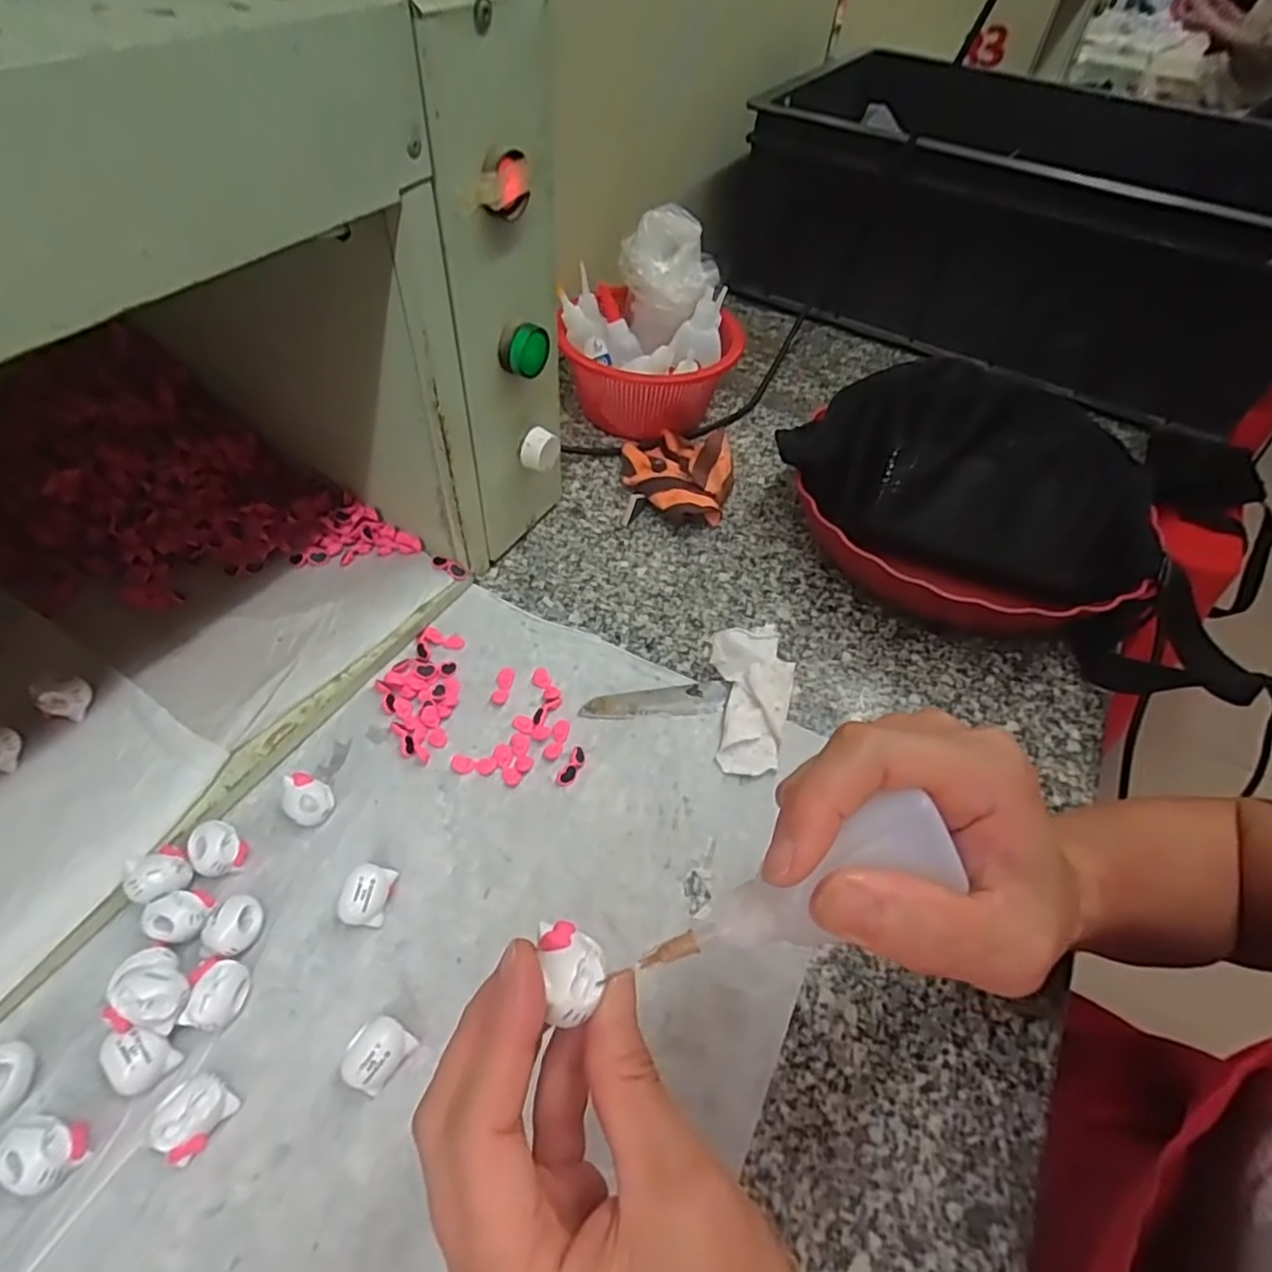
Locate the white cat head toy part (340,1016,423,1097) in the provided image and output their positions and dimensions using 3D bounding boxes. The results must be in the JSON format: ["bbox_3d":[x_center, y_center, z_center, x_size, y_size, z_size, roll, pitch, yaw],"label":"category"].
[{"bbox_3d":[-0.105,0.169,0.277,0.022,0.019,0.025,25,53,14],"label":"white cat head toy part"}]

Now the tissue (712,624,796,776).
[{"bbox_3d":[0.070,0.034,0.401,0.046,0.024,0.093,4,51,-3],"label":"tissue"}]

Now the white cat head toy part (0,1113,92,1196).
[{"bbox_3d":[-0.217,0.190,0.251,0.021,0.019,0.021,3,51,-4],"label":"white cat head toy part"}]

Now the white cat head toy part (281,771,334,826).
[{"bbox_3d":[-0.163,0.083,0.342,0.022,0.020,0.026,-33,61,-28],"label":"white cat head toy part"}]

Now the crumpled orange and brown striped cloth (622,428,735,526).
[{"bbox_3d":[0.032,-0.131,0.516,0.082,0.048,0.102,2,51,-4],"label":"crumpled orange and brown striped cloth"}]

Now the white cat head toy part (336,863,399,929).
[{"bbox_3d":[-0.124,0.119,0.315,0.019,0.019,0.026,10,51,2],"label":"white cat head toy part"}]

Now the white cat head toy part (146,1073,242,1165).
[{"bbox_3d":[-0.169,0.183,0.260,0.021,0.019,0.025,24,53,13],"label":"white cat head toy part"}]

